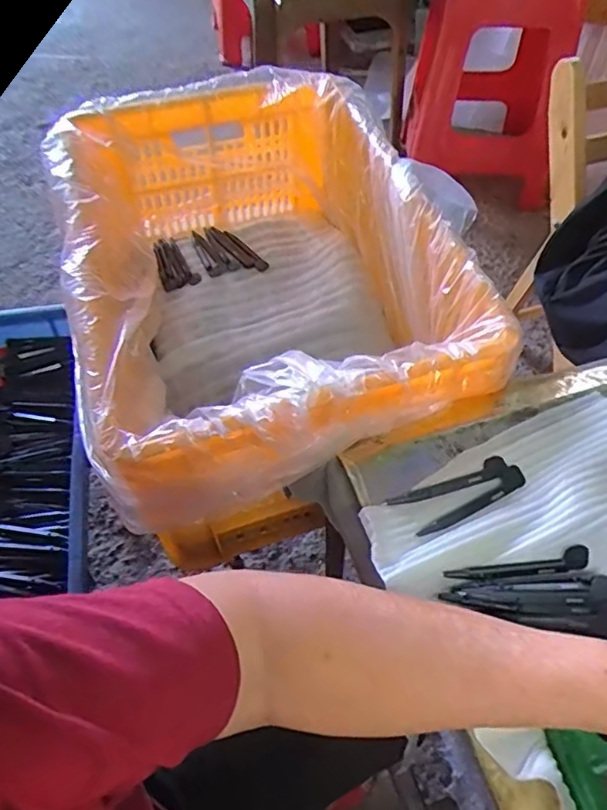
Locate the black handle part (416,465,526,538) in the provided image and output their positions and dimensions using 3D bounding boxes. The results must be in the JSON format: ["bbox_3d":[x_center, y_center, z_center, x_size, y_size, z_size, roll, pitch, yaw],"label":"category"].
[{"bbox_3d":[0.126,0.073,0.422,0.099,0.005,0.017,-31,59,-20],"label":"black handle part"}]

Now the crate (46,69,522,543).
[{"bbox_3d":[-0.044,-0.125,0.611,0.344,0.194,0.483,-13,55,-9],"label":"crate"}]

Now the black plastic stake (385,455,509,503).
[{"bbox_3d":[0.111,0.058,0.433,0.099,0.009,0.016,-20,56,-14],"label":"black plastic stake"}]

